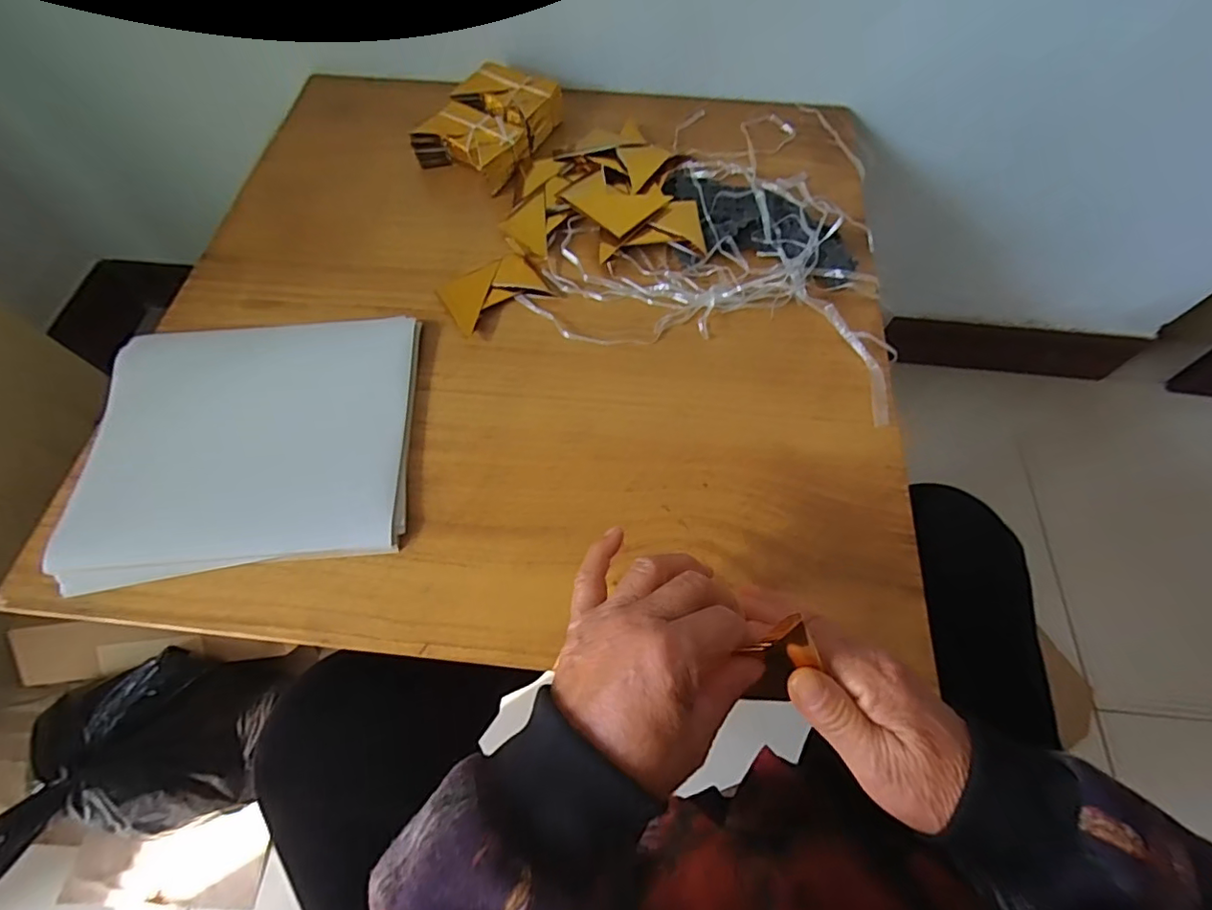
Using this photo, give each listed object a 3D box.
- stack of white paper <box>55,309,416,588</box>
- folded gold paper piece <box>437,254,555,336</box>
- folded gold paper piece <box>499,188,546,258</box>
[{"bbox_3d":[-0.287,-0.016,0.447,0.251,0.018,0.218,-5,64,-2],"label":"stack of white paper"},{"bbox_3d":[-0.107,-0.157,0.523,0.093,0.010,0.065,-35,68,-16],"label":"folded gold paper piece"},{"bbox_3d":[-0.081,-0.230,0.547,0.044,0.011,0.073,-3,64,-1],"label":"folded gold paper piece"}]

